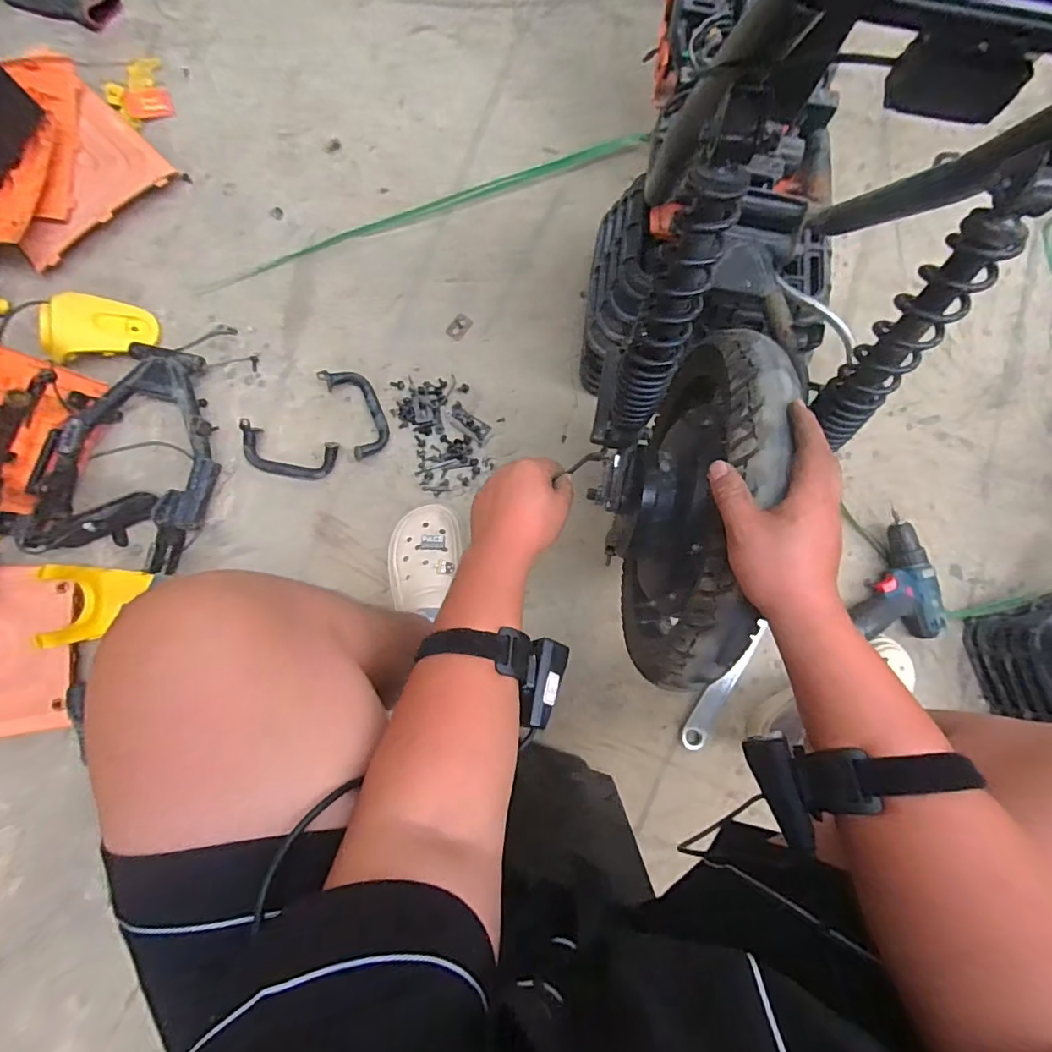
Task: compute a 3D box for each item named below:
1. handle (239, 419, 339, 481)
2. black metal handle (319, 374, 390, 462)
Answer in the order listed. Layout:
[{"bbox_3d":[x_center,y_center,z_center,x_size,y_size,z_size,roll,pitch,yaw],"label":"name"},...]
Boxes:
[{"bbox_3d":[-0.373,-0.113,0.814,0.147,0.021,0.067,15,82,0],"label":"handle"},{"bbox_3d":[-0.265,-0.184,0.826,0.066,0.027,0.145,-24,84,-5],"label":"black metal handle"}]

